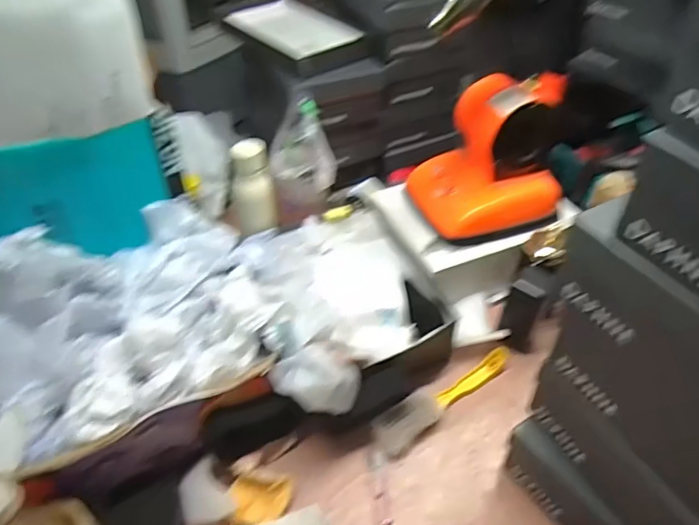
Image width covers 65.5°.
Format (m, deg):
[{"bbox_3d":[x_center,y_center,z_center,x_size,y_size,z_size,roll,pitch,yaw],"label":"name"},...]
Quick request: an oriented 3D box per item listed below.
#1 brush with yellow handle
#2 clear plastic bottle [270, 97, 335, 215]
[{"bbox_3d":[0.133,0.185,0.765,0.235,0.018,0.054,-28,50,-26],"label":"brush with yellow handle"},{"bbox_3d":[-0.080,-0.168,0.917,0.104,0.179,0.070,-4,44,-4],"label":"clear plastic bottle"}]

